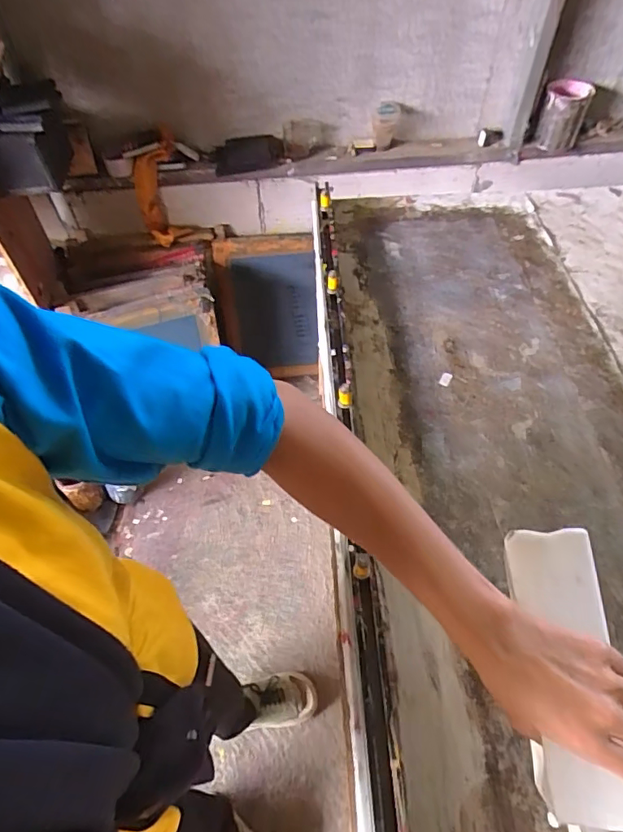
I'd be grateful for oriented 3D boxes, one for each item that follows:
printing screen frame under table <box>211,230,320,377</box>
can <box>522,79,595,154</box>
[{"bbox_3d":[-0.133,-0.315,1.482,0.294,0.404,0.028,0,28,4],"label":"printing screen frame under table"},{"bbox_3d":[0.640,-0.763,1.291,0.107,0.149,0.113,-1,54,1],"label":"can"}]

